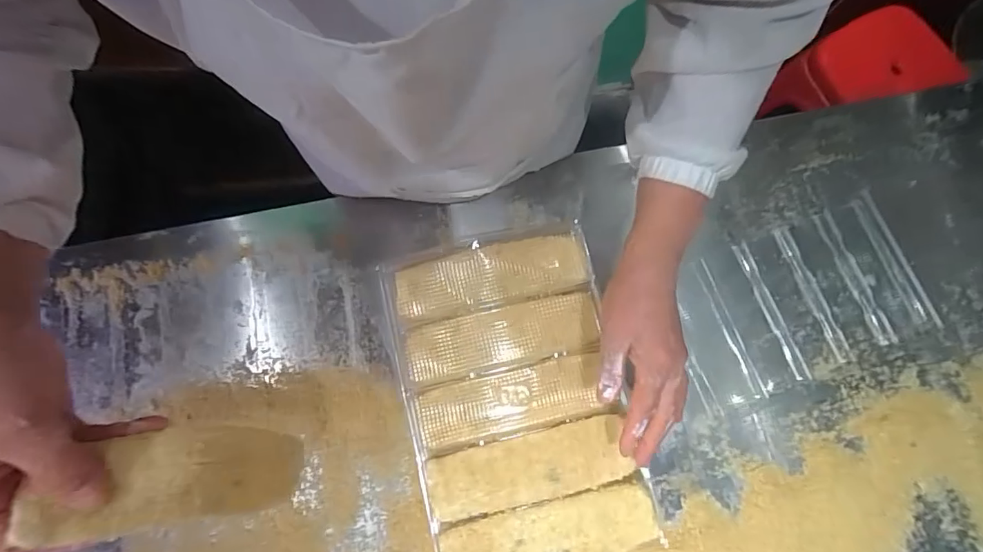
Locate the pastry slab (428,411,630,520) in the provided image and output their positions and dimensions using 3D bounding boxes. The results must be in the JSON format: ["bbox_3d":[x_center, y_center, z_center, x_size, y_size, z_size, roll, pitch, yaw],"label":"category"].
[{"bbox_3d":[0.033,0.173,0.443,0.178,0.014,0.056,-13,78,-3],"label":"pastry slab"}]

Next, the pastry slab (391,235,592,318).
[{"bbox_3d":[-0.002,-0.002,0.482,0.183,0.011,0.056,-12,78,-4],"label":"pastry slab"}]

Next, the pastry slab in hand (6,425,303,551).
[{"bbox_3d":[-0.190,0.127,0.311,0.022,0.152,0.058,-15,75,37],"label":"pastry slab in hand"}]

